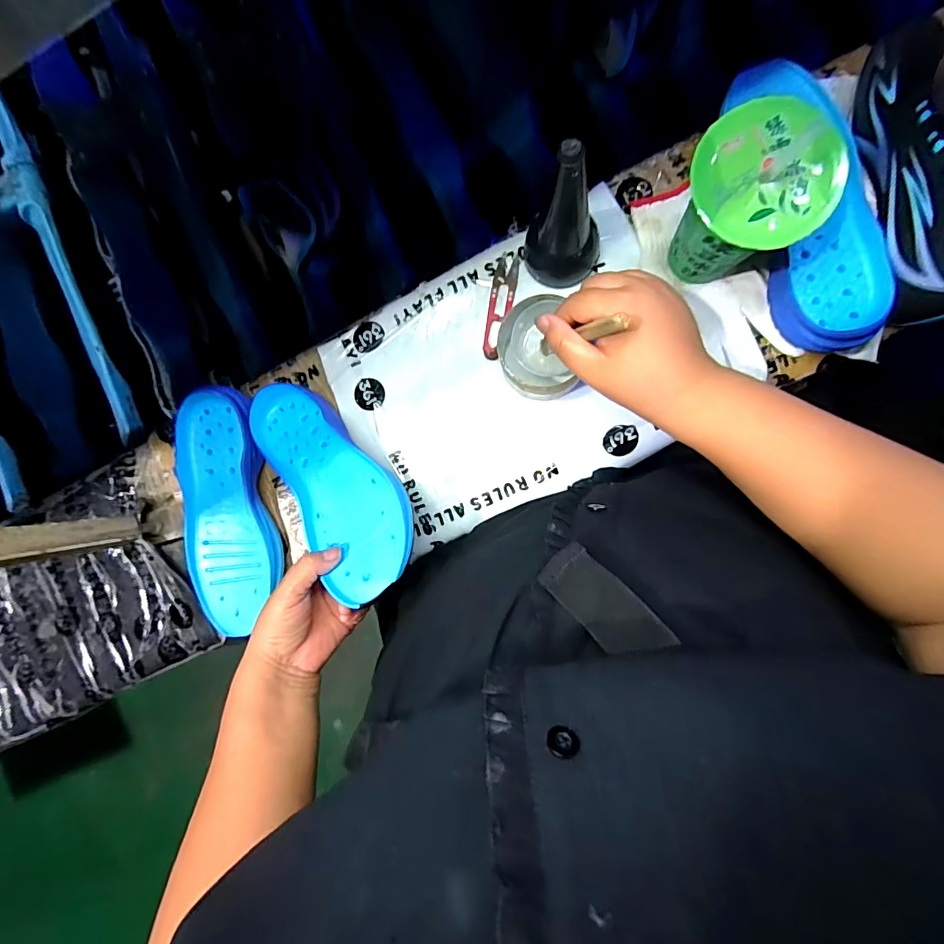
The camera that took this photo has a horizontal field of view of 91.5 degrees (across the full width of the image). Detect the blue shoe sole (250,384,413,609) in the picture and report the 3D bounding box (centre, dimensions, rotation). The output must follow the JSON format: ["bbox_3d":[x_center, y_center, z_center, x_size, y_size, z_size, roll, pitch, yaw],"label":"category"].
[{"bbox_3d":[-0.130,0.007,0.416,0.089,0.031,0.241,-43,63,4],"label":"blue shoe sole"}]

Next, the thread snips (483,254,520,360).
[{"bbox_3d":[0.028,-0.160,0.450,0.023,0.008,0.099,10,91,7],"label":"thread snips"}]

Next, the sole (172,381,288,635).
[{"bbox_3d":[-0.252,0.040,0.471,0.093,0.038,0.240,-8,89,7],"label":"sole"}]

